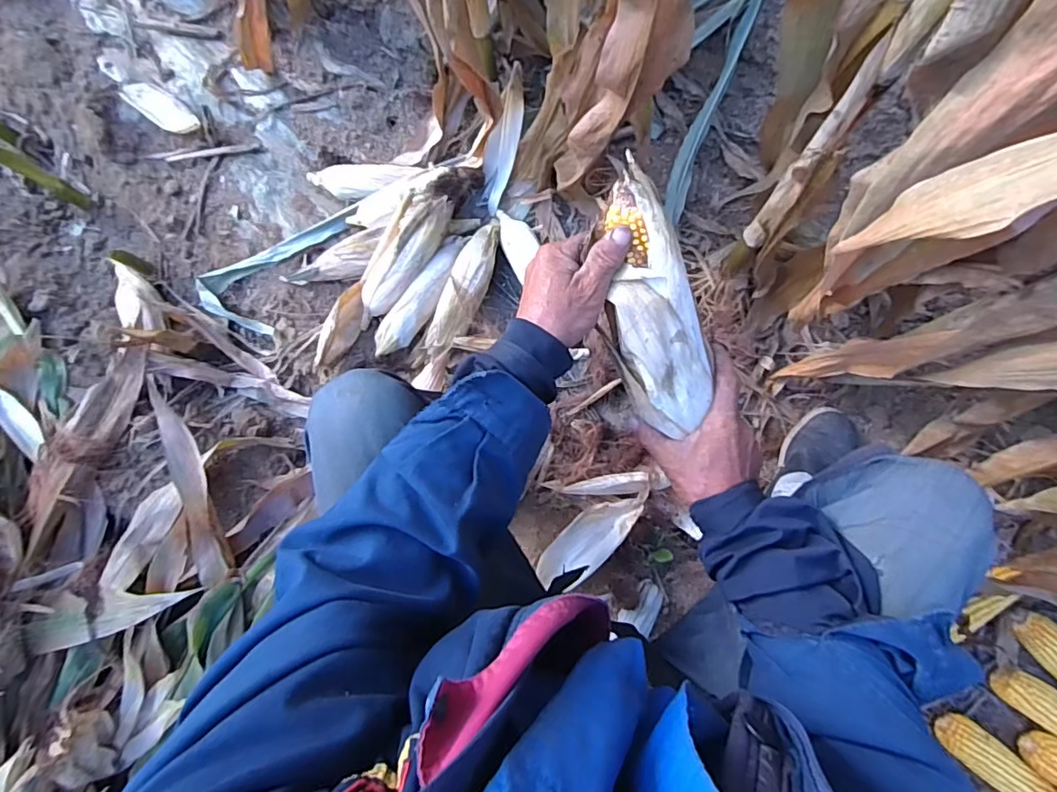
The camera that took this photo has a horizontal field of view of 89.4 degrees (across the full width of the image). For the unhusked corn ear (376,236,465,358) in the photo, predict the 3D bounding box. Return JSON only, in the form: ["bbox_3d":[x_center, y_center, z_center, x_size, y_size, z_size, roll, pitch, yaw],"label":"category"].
[{"bbox_3d":[-0.190,-0.178,0.955,0.062,0.044,0.254,34,86,8],"label":"unhusked corn ear"}]

